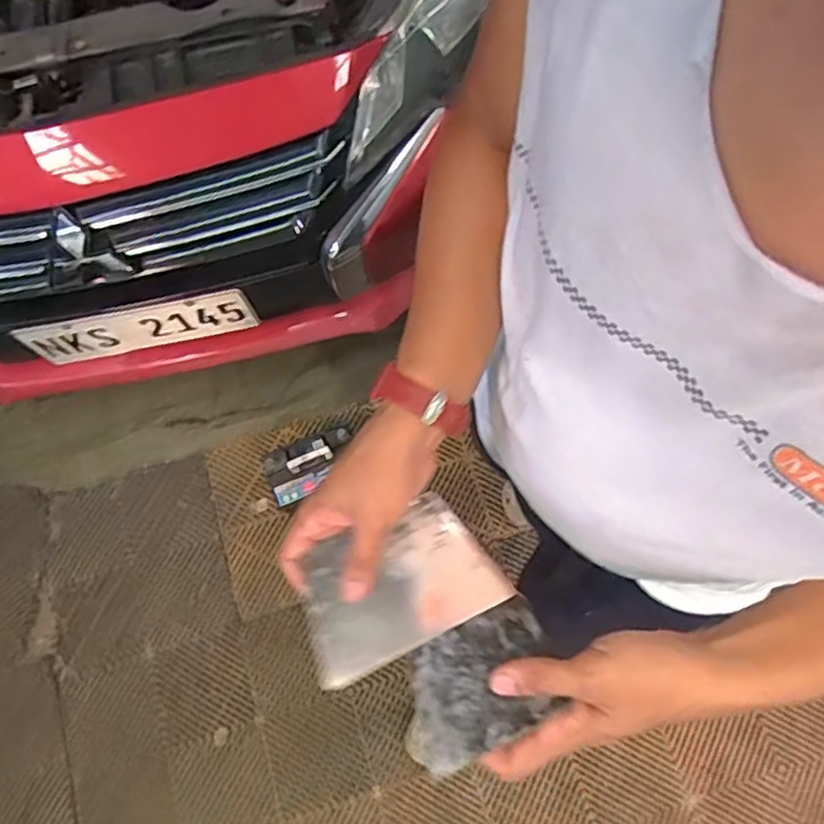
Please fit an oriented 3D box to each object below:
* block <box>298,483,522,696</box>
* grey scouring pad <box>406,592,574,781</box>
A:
[{"bbox_3d":[-0.013,0.129,0.488,0.147,0.012,0.097,-26,74,-6],"label":"block"},{"bbox_3d":[0.046,0.180,0.436,0.117,0.099,0.009,-23,116,-12],"label":"grey scouring pad"}]

